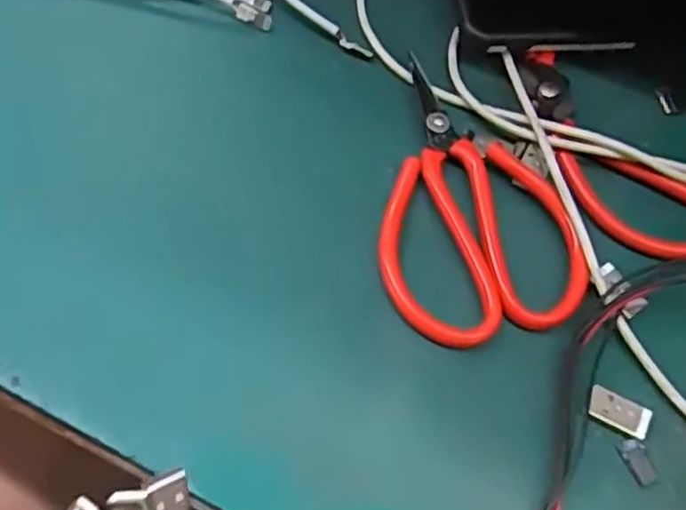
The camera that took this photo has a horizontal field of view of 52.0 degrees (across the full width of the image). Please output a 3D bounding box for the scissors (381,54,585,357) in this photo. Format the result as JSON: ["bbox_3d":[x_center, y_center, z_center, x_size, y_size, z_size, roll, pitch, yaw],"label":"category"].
[{"bbox_3d":[0.047,-0.024,0.275,0.074,0.010,0.118,-9,67,-7],"label":"scissors"}]

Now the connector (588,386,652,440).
[{"bbox_3d":[0.095,0.054,0.242,0.021,0.004,0.011,24,67,7],"label":"connector"}]

